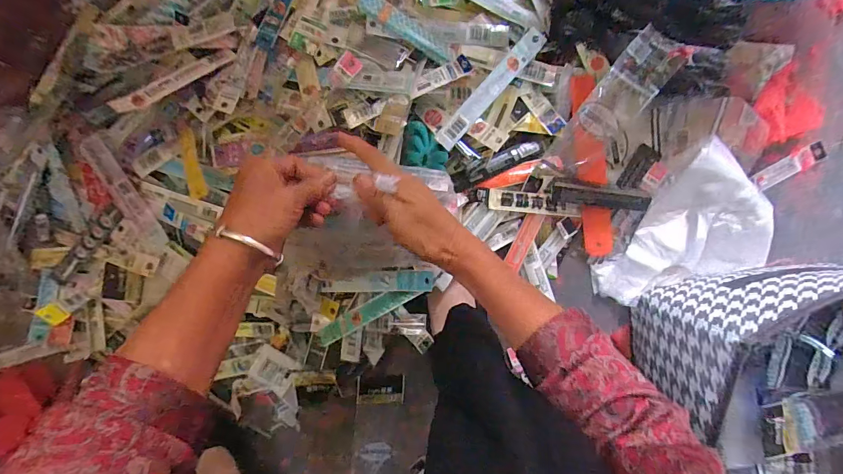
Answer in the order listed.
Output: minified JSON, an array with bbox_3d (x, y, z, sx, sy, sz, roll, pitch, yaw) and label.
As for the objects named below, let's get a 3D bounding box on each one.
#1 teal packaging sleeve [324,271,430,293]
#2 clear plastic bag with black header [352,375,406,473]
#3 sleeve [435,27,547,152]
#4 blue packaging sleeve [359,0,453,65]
[{"bbox_3d":[-0.054,0.055,0.470,0.136,0.005,0.025,-3,101,13],"label":"teal packaging sleeve"},{"bbox_3d":[-0.064,0.298,0.552,0.064,0.014,0.196,5,95,0],"label":"clear plastic bag with black header"},{"bbox_3d":[0.083,-0.179,0.468,0.025,0.008,0.175,42,90,-2],"label":"sleeve"},{"bbox_3d":[-0.018,-0.259,0.475,0.128,0.010,0.026,31,95,-2],"label":"blue packaging sleeve"}]

